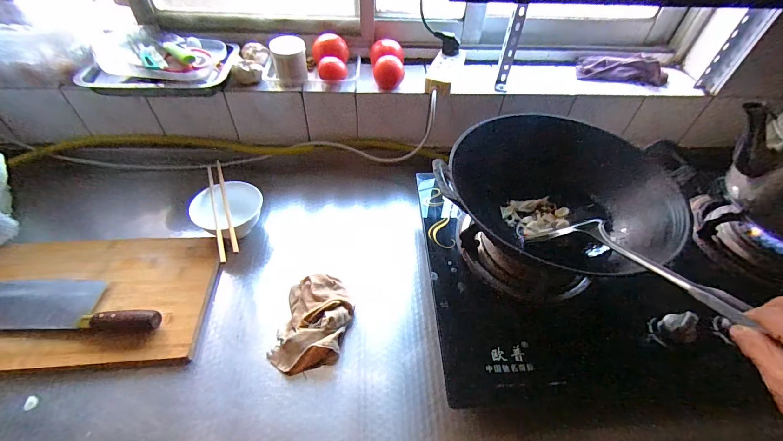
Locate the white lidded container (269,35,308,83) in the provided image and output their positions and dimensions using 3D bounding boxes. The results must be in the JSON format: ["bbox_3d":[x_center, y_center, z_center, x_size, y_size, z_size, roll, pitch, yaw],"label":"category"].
[{"bbox_3d":[-0.196,-0.308,0.679,0.065,0.064,0.058,-5,50,-8],"label":"white lidded container"}]

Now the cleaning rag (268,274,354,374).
[{"bbox_3d":[-0.114,0.147,0.524,0.099,0.032,0.148,10,50,5],"label":"cleaning rag"}]

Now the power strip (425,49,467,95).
[{"bbox_3d":[0.108,-0.303,0.711,0.056,0.024,0.138,18,51,12],"label":"power strip"}]

